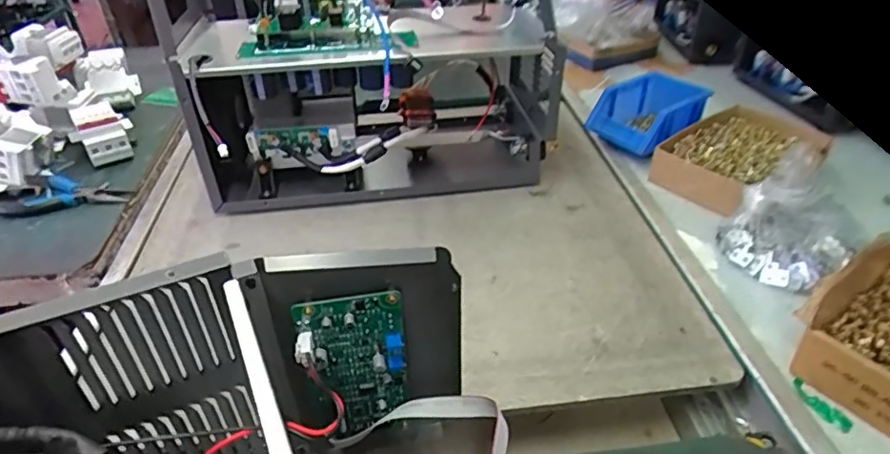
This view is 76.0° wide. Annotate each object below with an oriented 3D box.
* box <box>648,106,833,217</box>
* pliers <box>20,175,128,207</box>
[{"bbox_3d":[0.387,-0.088,0.757,0.215,0.056,0.148,-23,40,-29],"label":"box"},{"bbox_3d":[-0.482,-0.044,0.749,0.133,0.009,0.060,9,38,14],"label":"pliers"}]

